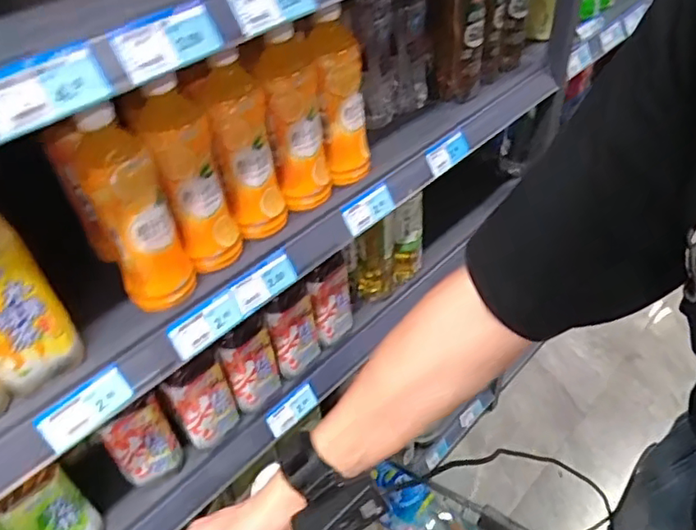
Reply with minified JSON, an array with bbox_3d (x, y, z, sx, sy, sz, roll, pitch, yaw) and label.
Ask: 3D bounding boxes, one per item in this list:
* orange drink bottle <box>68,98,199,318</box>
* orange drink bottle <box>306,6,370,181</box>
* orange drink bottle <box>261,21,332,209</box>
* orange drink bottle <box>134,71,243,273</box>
[{"bbox_3d":[-0.200,-0.059,0.528,0.069,0.195,0.083,-20,46,-18],"label":"orange drink bottle"},{"bbox_3d":[-0.008,-0.190,0.663,0.067,0.181,0.055,-3,43,0],"label":"orange drink bottle"},{"bbox_3d":[-0.056,-0.164,0.627,0.070,0.199,0.057,-17,45,-14],"label":"orange drink bottle"},{"bbox_3d":[-0.153,-0.088,0.557,0.068,0.198,0.056,-18,45,-15],"label":"orange drink bottle"}]

